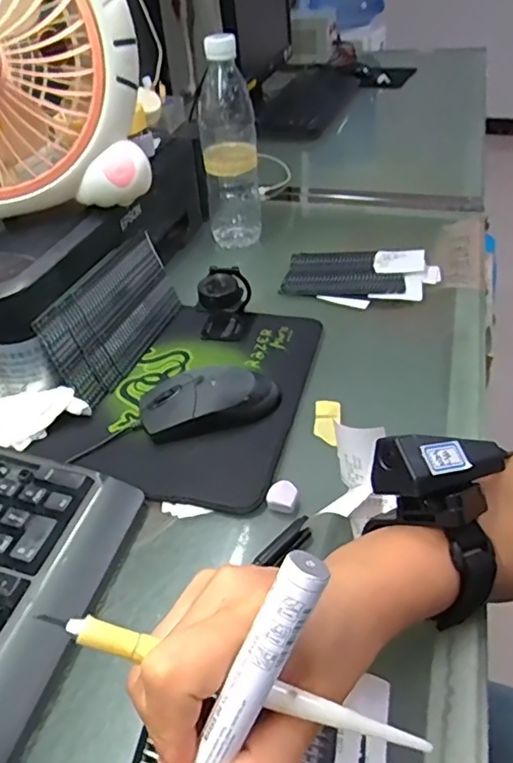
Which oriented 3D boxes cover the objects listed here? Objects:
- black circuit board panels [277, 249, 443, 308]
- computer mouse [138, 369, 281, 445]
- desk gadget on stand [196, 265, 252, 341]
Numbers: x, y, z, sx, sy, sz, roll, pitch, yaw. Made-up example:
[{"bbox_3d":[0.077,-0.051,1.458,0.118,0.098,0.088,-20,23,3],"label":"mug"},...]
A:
[{"bbox_3d":[0.114,-0.121,0.622,0.162,0.021,0.105,11,42,18],"label":"black circuit board panels"},{"bbox_3d":[-0.037,0.015,0.452,0.115,0.037,0.052,-13,40,-11],"label":"computer mouse"},{"bbox_3d":[-0.031,-0.080,0.552,0.050,0.056,0.060,-2,39,3],"label":"desk gadget on stand"}]

